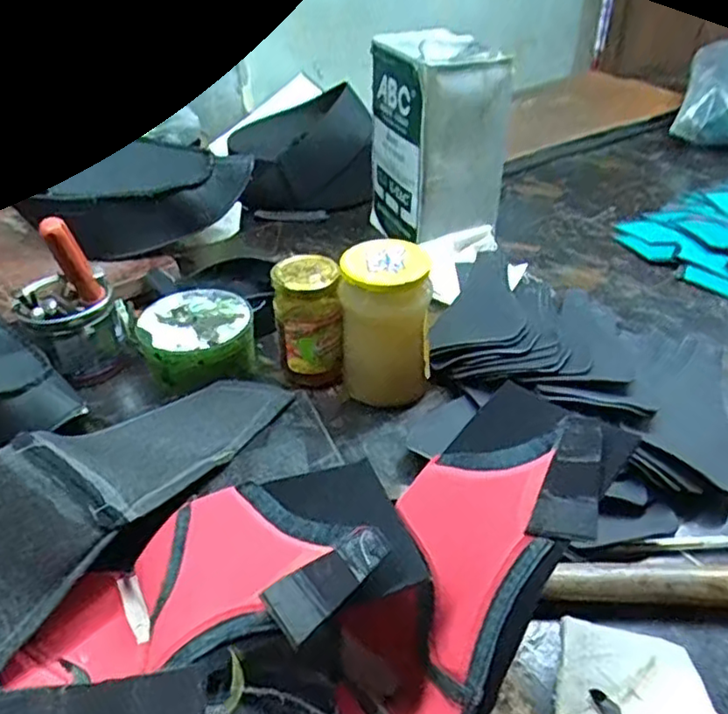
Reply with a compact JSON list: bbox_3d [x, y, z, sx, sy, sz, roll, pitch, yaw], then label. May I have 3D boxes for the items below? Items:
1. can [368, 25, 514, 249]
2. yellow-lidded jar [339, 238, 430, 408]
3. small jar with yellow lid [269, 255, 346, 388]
[{"bbox_3d":[0.080,-0.246,0.776,0.103,0.216,0.163,-14,40,-17],"label":"can"},{"bbox_3d":[0.018,-0.032,0.566,0.075,0.122,0.062,0,38,0],"label":"yellow-lidded jar"},{"bbox_3d":[-0.048,-0.029,0.586,0.057,0.110,0.052,-3,38,-4],"label":"small jar with yellow lid"}]

